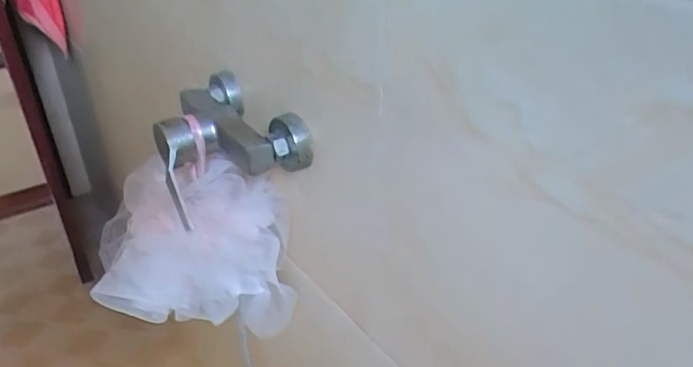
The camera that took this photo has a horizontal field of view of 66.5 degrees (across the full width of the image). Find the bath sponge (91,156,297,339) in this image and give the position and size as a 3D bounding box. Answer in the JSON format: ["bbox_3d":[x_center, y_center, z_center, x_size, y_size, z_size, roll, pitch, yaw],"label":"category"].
[{"bbox_3d":[-0.170,0.076,0.602,0.205,0.175,0.130,-3,33,-5],"label":"bath sponge"}]

